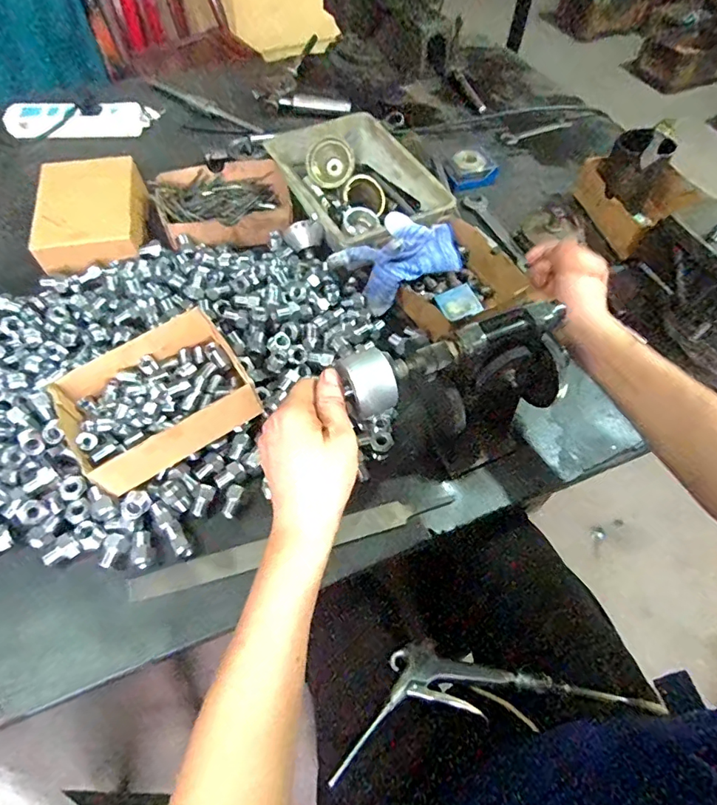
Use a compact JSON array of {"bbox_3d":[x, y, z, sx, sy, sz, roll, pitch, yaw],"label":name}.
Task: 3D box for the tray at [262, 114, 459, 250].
[{"bbox_3d":[-0.007,-0.302,0.689,0.170,0.058,0.256,-23,61,-17],"label":"tray"}]

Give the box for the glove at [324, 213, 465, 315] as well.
[{"bbox_3d":[0.051,-0.173,0.606,0.170,0.094,0.097,-8,58,-8],"label":"glove"}]

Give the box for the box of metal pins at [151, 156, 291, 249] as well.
[{"bbox_3d":[-0.180,-0.273,0.678,0.178,0.037,0.140,-21,60,-16],"label":"box of metal pins"}]

